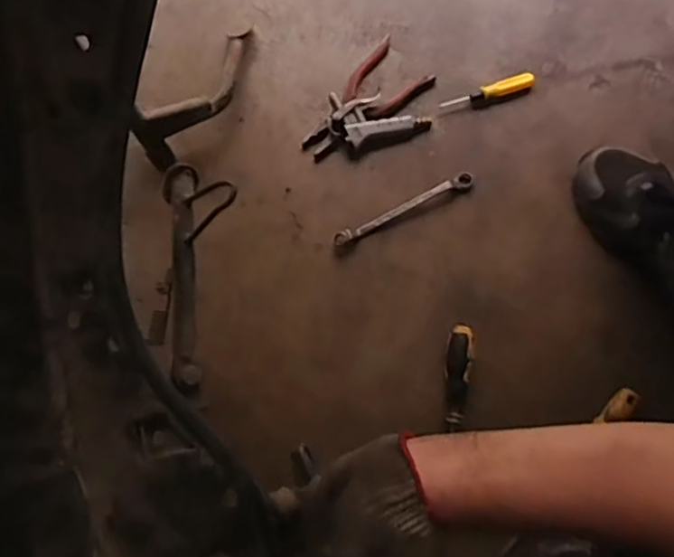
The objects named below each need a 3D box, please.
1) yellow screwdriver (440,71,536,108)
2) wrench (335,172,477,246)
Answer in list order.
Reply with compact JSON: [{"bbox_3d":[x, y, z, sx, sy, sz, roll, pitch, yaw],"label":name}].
[{"bbox_3d":[0.199,-0.242,0.767,0.127,0.015,0.022,-20,77,-4],"label":"yellow screwdriver"},{"bbox_3d":[0.084,-0.088,0.738,0.191,0.011,0.020,-26,78,-5],"label":"wrench"}]

